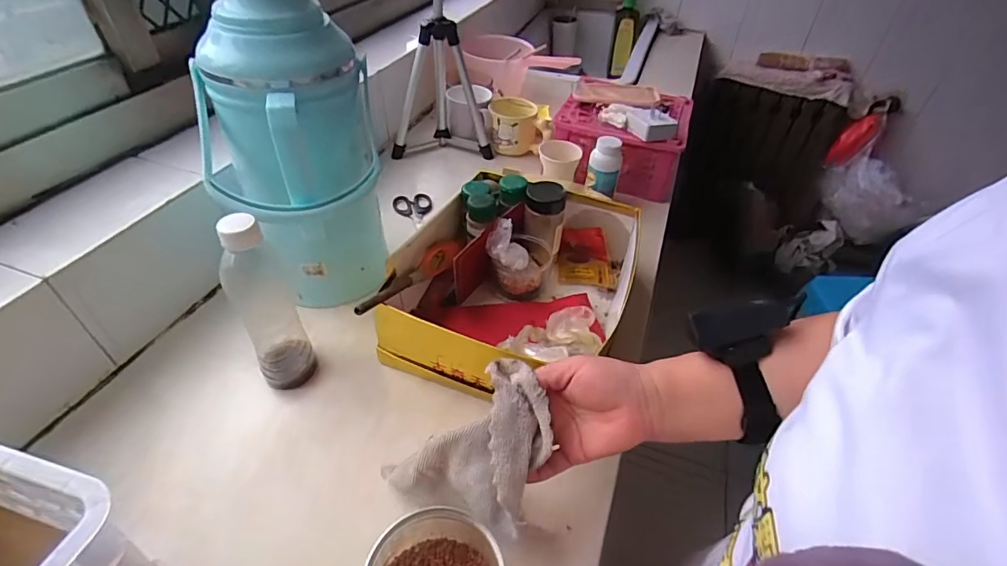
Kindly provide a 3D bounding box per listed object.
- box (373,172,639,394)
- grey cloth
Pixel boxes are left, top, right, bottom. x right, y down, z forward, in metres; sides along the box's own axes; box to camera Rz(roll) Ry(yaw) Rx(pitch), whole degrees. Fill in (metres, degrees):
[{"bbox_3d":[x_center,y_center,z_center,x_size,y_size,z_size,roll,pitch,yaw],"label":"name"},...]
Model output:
[{"bbox_3d":[0.019,-0.006,0.611,0.240,0.120,0.311,19,44,15],"label":"box"},{"bbox_3d":[-0.030,0.139,0.426,0.133,0.130,0.102,21,45,17],"label":"grey cloth"}]

